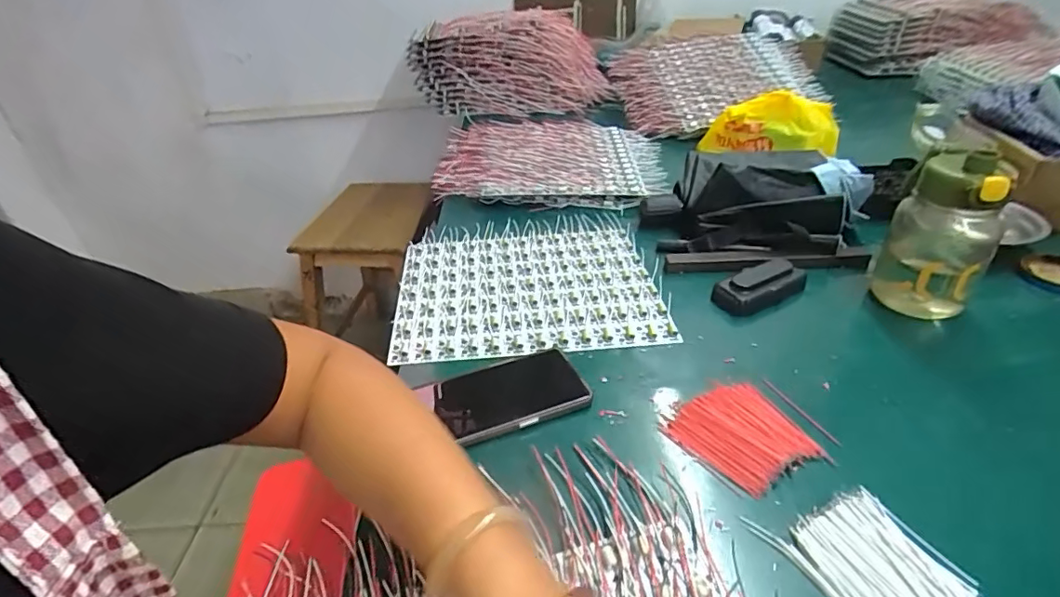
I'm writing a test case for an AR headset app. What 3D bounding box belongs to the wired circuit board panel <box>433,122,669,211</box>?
[{"bbox_3d":[0.032,-0.242,0.923,0.383,0.054,0.321,4,41,11],"label":"wired circuit board panel"}]

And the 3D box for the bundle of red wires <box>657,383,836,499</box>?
[{"bbox_3d":[0.170,0.108,0.427,0.094,0.010,0.090,-23,44,-19],"label":"bundle of red wires"}]

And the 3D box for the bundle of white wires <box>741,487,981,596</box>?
[{"bbox_3d":[0.217,0.168,0.339,0.091,0.012,0.099,-18,42,-15],"label":"bundle of white wires"}]

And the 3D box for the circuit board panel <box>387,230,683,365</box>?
[{"bbox_3d":[-0.006,-0.015,0.623,0.291,0.010,0.242,-4,36,-2],"label":"circuit board panel"}]

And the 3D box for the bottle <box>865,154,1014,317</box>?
[{"bbox_3d":[0.402,-0.059,0.521,0.087,0.157,0.073,23,42,31],"label":"bottle"}]

